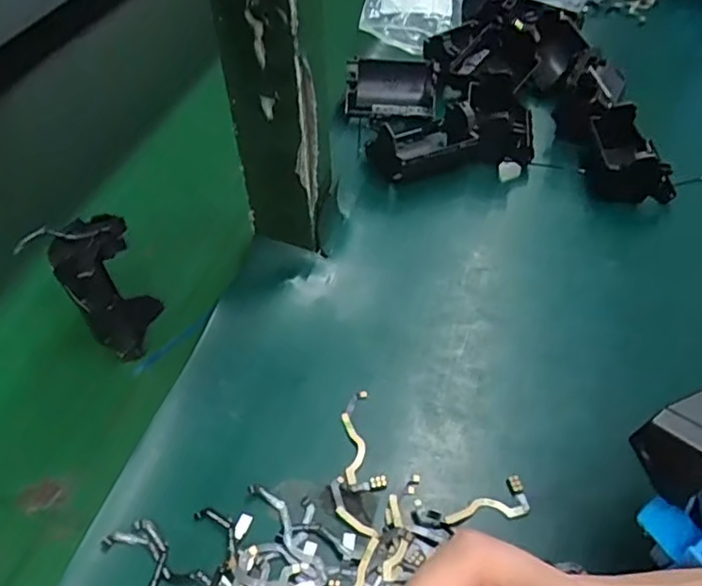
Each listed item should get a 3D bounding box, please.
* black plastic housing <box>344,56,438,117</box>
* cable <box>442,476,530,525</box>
[{"bbox_3d":[0.033,-0.168,0.488,0.074,0.035,0.060,0,48,1],"label":"black plastic housing"},{"bbox_3d":[0.064,0.099,0.274,0.042,0.005,0.016,-23,51,-19],"label":"cable"}]

